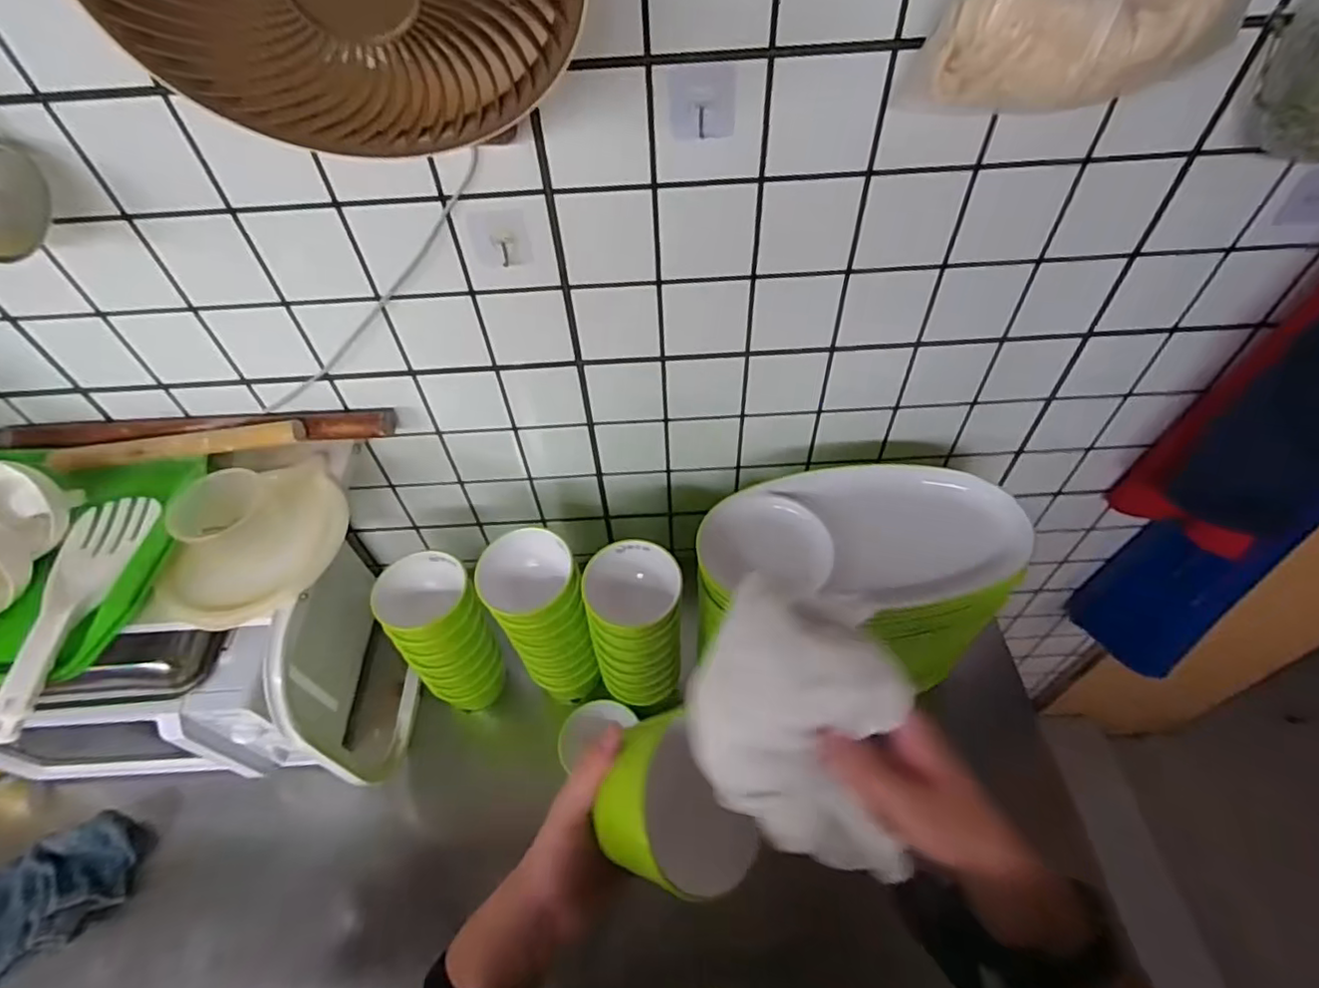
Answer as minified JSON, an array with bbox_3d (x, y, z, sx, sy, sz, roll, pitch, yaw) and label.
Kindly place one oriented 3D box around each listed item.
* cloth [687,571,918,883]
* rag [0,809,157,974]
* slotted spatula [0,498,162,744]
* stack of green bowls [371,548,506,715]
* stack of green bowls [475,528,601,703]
[{"bbox_3d":[0.080,0.139,0.363,0.119,0.147,0.106,8,51,11],"label":"cloth"},{"bbox_3d":[-0.769,0.502,0.775,0.224,0.055,0.134,-31,54,-20],"label":"rag"},{"bbox_3d":[-0.589,0.102,0.613,0.074,0.022,0.267,-9,50,-3],"label":"slotted spatula"},{"bbox_3d":[-0.278,0.196,0.826,0.108,0.270,0.095,-39,57,-25],"label":"stack of green bowls"},{"bbox_3d":[-0.141,0.174,0.799,0.108,0.295,0.099,-12,50,-6],"label":"stack of green bowls"}]

